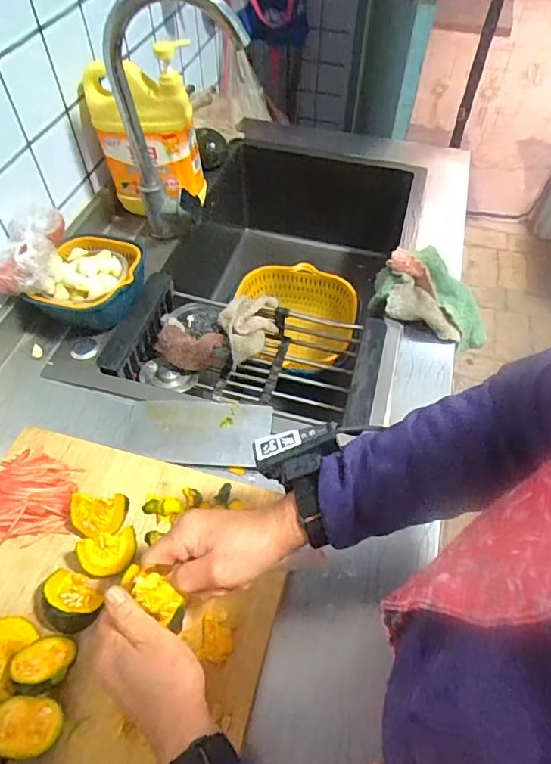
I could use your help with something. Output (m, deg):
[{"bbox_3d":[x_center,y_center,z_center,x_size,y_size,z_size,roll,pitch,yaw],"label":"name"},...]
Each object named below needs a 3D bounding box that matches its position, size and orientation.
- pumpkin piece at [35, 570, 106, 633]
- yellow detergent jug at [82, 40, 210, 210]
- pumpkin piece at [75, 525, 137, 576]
[{"bbox_3d":[-0.189,0.203,0.454,0.073,0.039,0.049,22,56,15],"label":"pumpkin piece"},{"bbox_3d":[-0.197,-0.367,0.748,0.158,0.224,0.081,4,54,3],"label":"yellow detergent jug"},{"bbox_3d":[-0.164,0.168,0.486,0.057,0.017,0.039,-15,87,-8],"label":"pumpkin piece"}]

